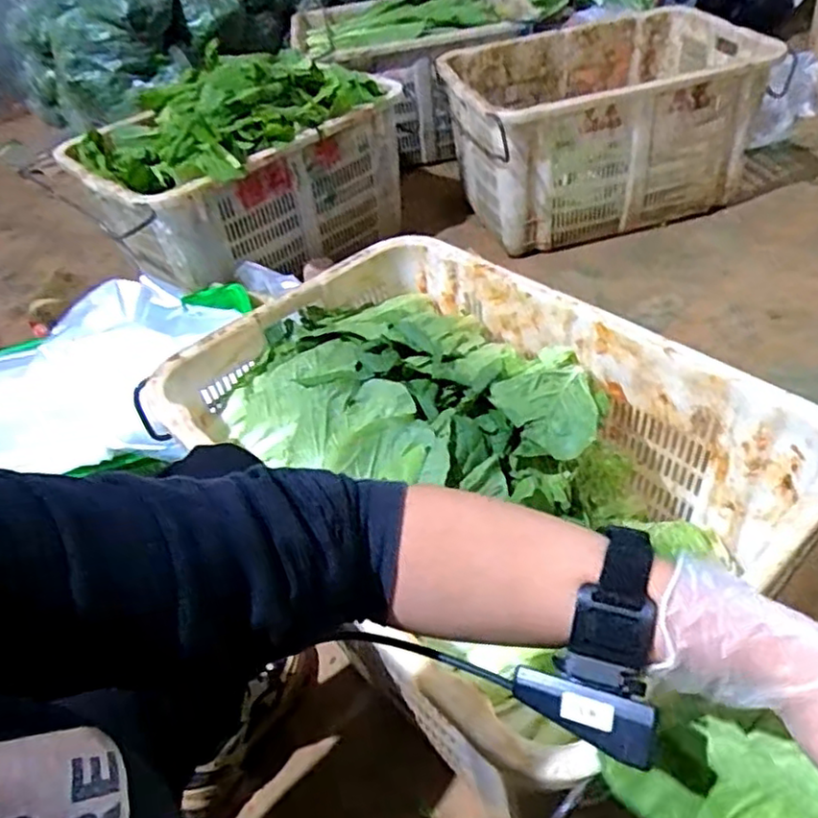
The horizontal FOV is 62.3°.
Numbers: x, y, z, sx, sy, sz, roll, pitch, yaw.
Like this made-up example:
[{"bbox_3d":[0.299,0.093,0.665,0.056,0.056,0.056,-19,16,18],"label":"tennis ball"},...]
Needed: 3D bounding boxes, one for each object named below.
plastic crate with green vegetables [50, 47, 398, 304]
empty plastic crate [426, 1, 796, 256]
[{"bbox_3d":[-0.371,-0.541,1.491,0.636,0.316,0.462,-30,47,-22],"label":"plastic crate with green vegetables"},{"bbox_3d":[0.458,-0.694,1.665,0.707,0.333,0.523,-17,44,-9],"label":"empty plastic crate"}]

